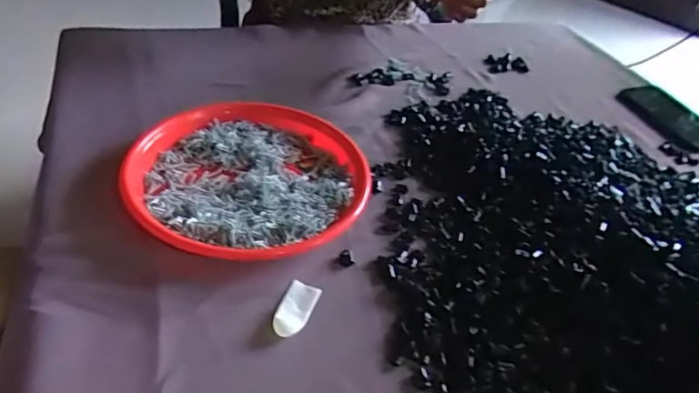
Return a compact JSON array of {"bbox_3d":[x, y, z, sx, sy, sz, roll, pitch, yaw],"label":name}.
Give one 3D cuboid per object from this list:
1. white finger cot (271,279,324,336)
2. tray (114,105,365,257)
[{"bbox_3d":[-0.045,0.094,0.425,0.028,0.009,0.057,14,42,7],"label":"white finger cot"},{"bbox_3d":[-0.099,-0.020,0.525,0.233,0.029,0.238,27,45,20],"label":"tray"}]

